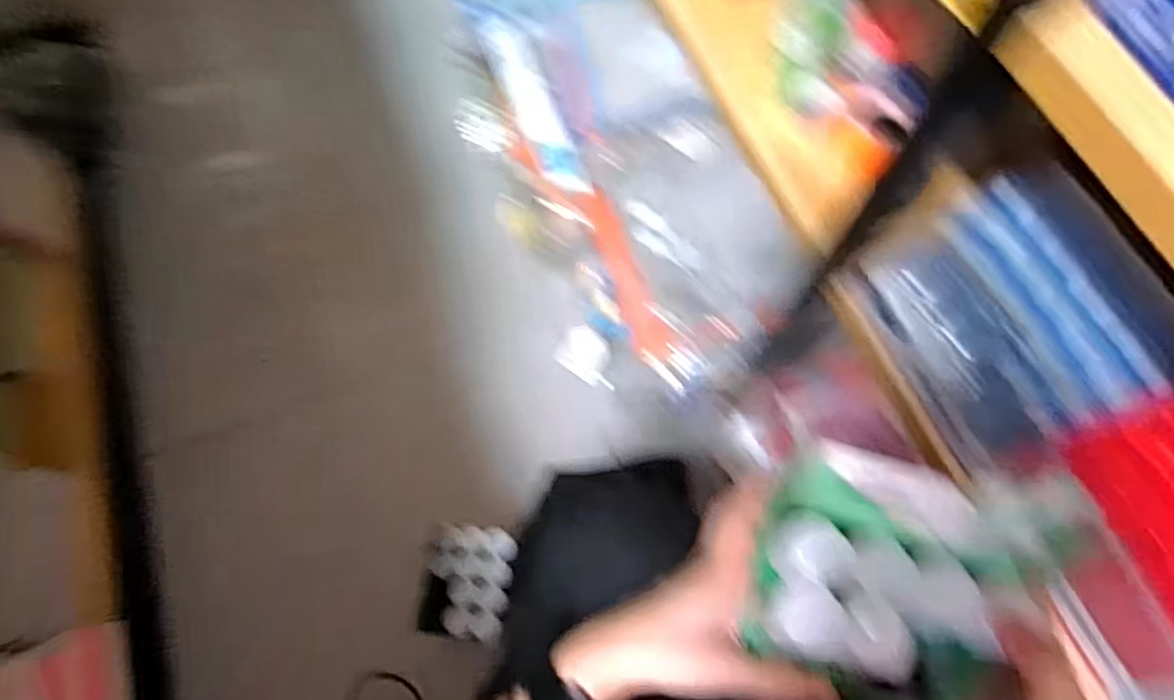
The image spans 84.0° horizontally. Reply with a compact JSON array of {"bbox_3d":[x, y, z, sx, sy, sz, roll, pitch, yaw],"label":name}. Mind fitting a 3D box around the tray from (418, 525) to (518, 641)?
[{"bbox_3d":[-0.143,0.273,0.774,0.103,0.031,0.124,8,69,2],"label":"tray"}]

